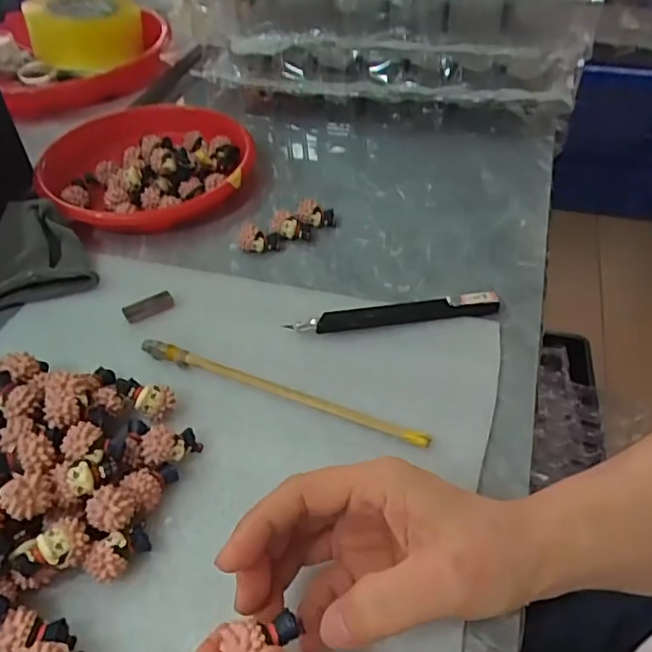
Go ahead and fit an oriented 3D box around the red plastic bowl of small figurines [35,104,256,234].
[{"bbox_3d":[-0.149,-0.138,0.509,0.169,0.039,0.158,0,42,0],"label":"red plastic bowl of small figurines"}]

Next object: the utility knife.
[{"bbox_3d":[0.046,-0.009,0.390,0.137,0.012,0.018,-8,45,-7],"label":"utility knife"}]

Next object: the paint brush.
[{"bbox_3d":[-0.028,0.037,0.348,0.182,0.007,0.009,16,47,16],"label":"paint brush"}]

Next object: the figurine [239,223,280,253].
[{"bbox_3d":[-0.050,-0.067,0.447,0.030,0.021,0.015,-7,45,-6],"label":"figurine"}]

